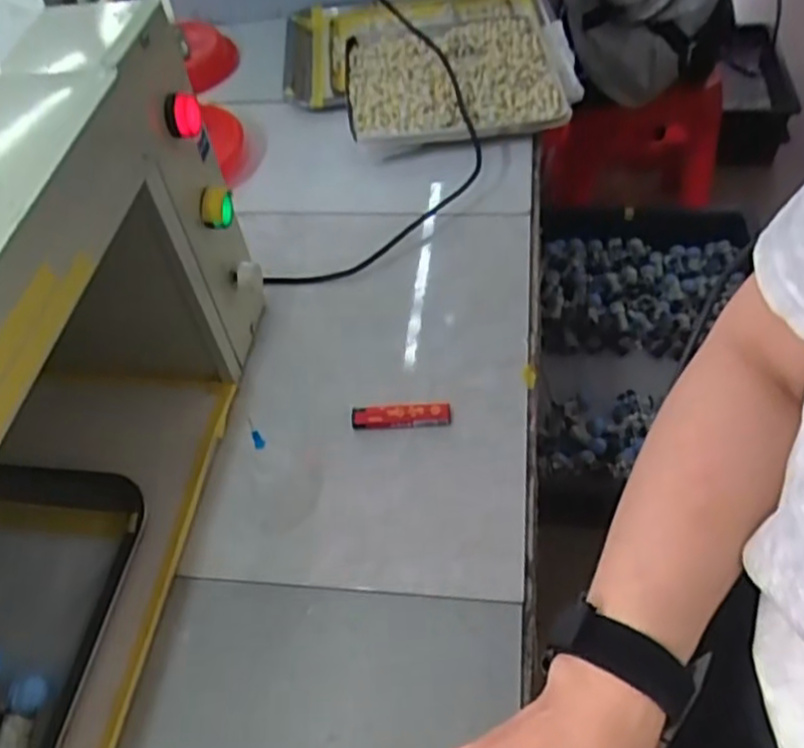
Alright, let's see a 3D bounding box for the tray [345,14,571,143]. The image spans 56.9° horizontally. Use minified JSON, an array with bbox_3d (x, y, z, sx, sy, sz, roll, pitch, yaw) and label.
[{"bbox_3d":[0.057,-0.357,0.882,0.242,0.029,0.247,-7,51,-1],"label":"tray"}]

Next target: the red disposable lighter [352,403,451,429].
[{"bbox_3d":[-0.001,0.034,0.599,0.078,0.013,0.017,-2,51,3],"label":"red disposable lighter"}]

